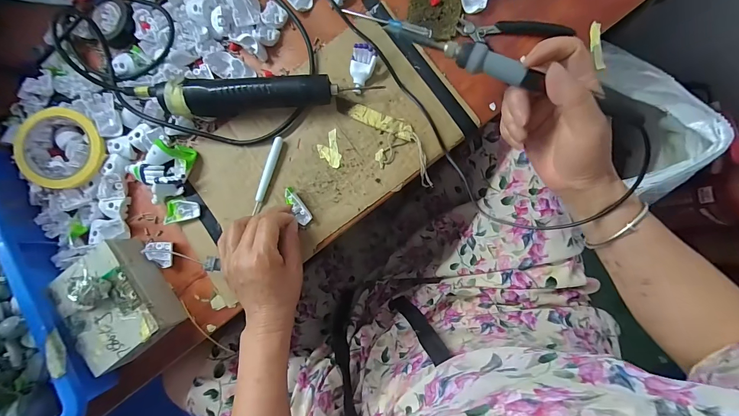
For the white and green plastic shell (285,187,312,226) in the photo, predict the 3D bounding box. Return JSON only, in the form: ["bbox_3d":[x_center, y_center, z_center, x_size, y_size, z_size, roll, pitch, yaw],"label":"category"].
[{"bbox_3d":[-0.084,-0.002,0.393,0.016,0.010,0.047,-29,103,4],"label":"white and green plastic shell"}]

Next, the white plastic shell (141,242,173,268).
[{"bbox_3d":[-0.257,0.058,0.412,0.031,0.019,0.032,2,85,7],"label":"white plastic shell"}]

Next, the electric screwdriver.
[{"bbox_3d":[-0.129,-0.134,0.389,0.270,0.047,0.045,-5,87,6],"label":"electric screwdriver"}]

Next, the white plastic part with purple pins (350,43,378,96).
[{"bbox_3d":[-0.009,-0.162,0.391,0.028,0.010,0.053,15,113,2],"label":"white plastic part with purple pins"}]

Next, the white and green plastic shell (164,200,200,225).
[{"bbox_3d":[-0.231,0.003,0.412,0.041,0.015,0.027,-15,84,5],"label":"white and green plastic shell"}]

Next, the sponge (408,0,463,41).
[{"bbox_3d":[0.077,-0.230,0.396,0.060,0.005,0.058,13,87,7],"label":"sponge"}]

